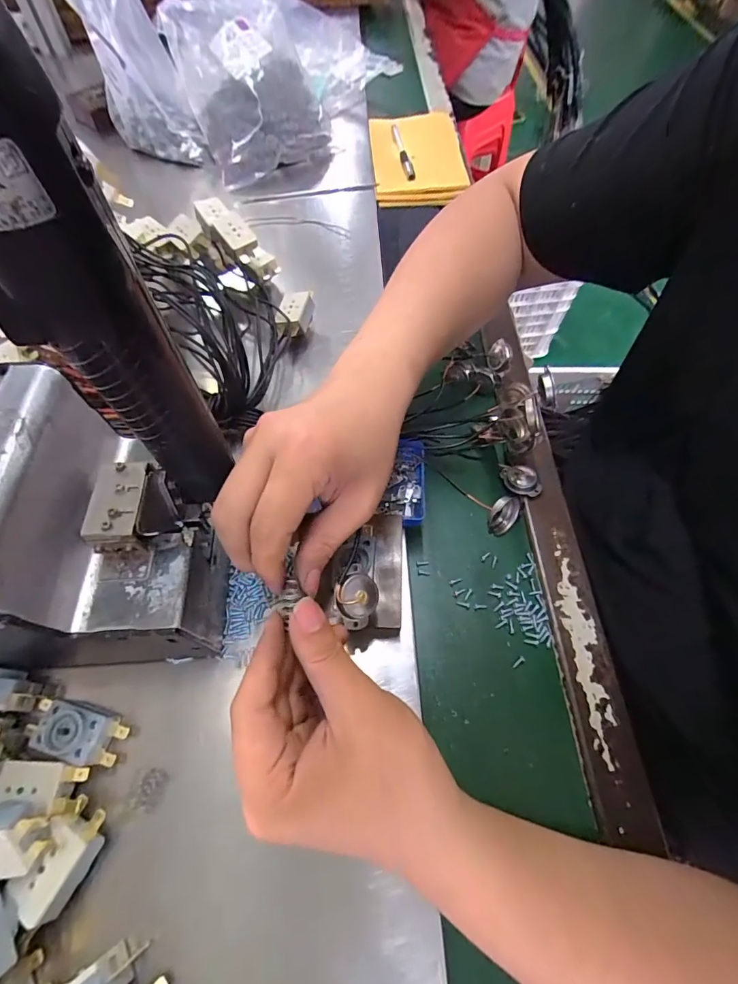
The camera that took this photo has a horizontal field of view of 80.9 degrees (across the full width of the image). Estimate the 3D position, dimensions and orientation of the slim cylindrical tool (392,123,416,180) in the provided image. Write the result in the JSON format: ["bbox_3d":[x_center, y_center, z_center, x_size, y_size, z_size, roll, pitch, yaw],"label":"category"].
[{"bbox_3d":[0.047,-0.484,0.612,0.014,0.009,0.148,-7,62,-6],"label":"slim cylindrical tool"}]

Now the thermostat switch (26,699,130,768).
[{"bbox_3d":[-0.175,0.144,0.261,0.056,0.024,0.028,13,62,5],"label":"thermostat switch"}]

